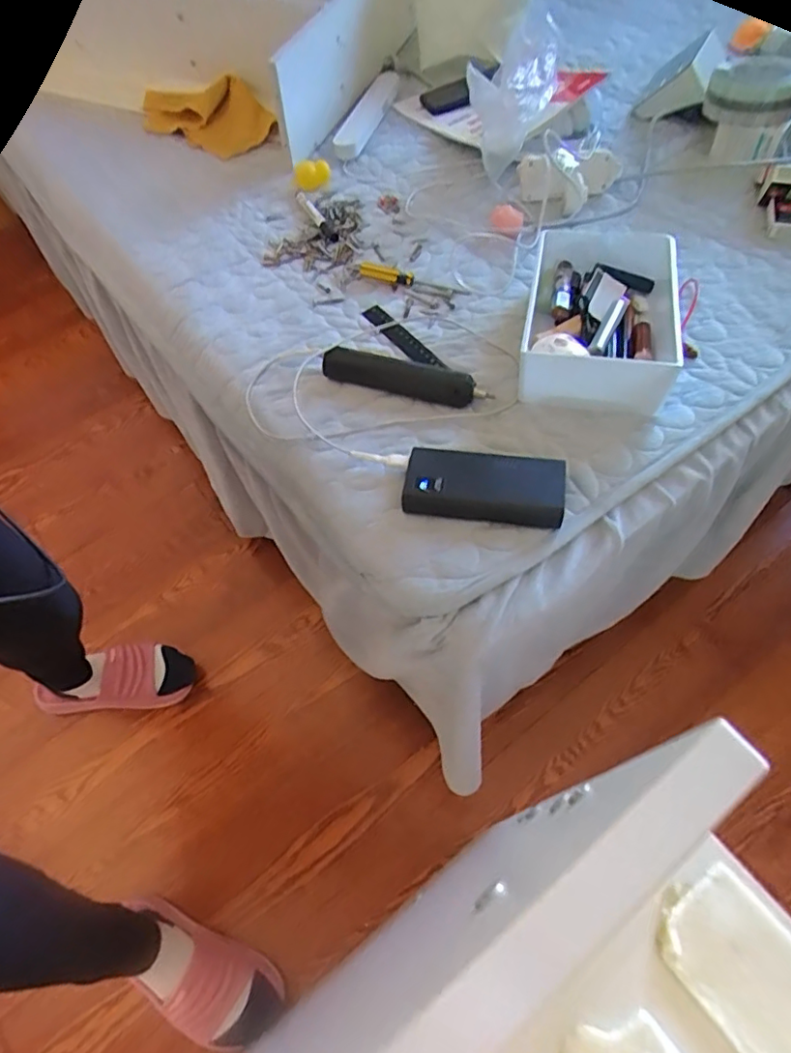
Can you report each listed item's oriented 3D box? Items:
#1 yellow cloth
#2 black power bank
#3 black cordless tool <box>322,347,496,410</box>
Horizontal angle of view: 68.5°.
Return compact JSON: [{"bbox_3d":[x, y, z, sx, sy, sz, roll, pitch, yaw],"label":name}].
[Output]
[{"bbox_3d":[-0.308,-0.669,0.939,0.242,0.031,0.121,32,85,16],"label":"yellow cloth"},{"bbox_3d":[0.079,-0.037,0.524,0.138,0.032,0.062,8,61,8],"label":"black power bank"},{"bbox_3d":[0.011,-0.159,0.611,0.176,0.025,0.038,17,63,13],"label":"black cordless tool"}]

